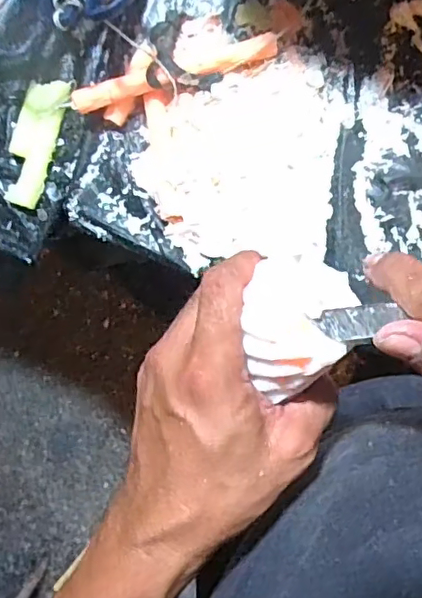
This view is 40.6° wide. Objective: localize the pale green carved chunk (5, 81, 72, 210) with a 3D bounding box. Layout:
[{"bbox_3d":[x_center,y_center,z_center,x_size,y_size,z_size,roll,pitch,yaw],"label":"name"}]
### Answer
[{"bbox_3d":[-0.177,-0.156,0.570,0.042,0.016,0.125,20,96,5],"label":"pale green carved chunk"}]

